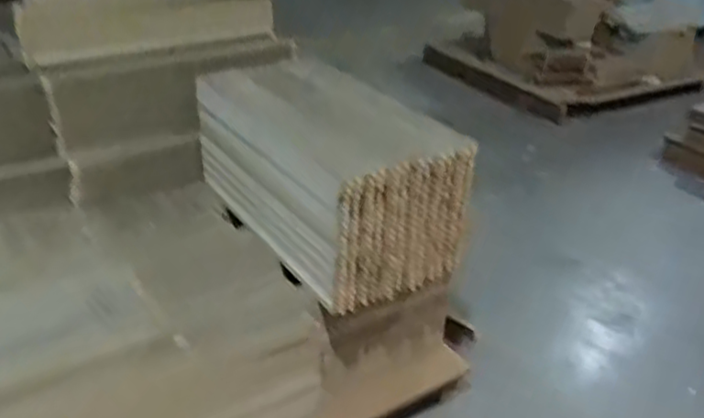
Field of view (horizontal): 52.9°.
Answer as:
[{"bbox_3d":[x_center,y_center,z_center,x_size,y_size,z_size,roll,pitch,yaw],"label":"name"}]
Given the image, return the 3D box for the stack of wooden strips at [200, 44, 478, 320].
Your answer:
[{"bbox_3d":[-0.051,-0.092,1.632,0.353,0.305,0.631,-16,34,-29],"label":"stack of wooden strips"}]

